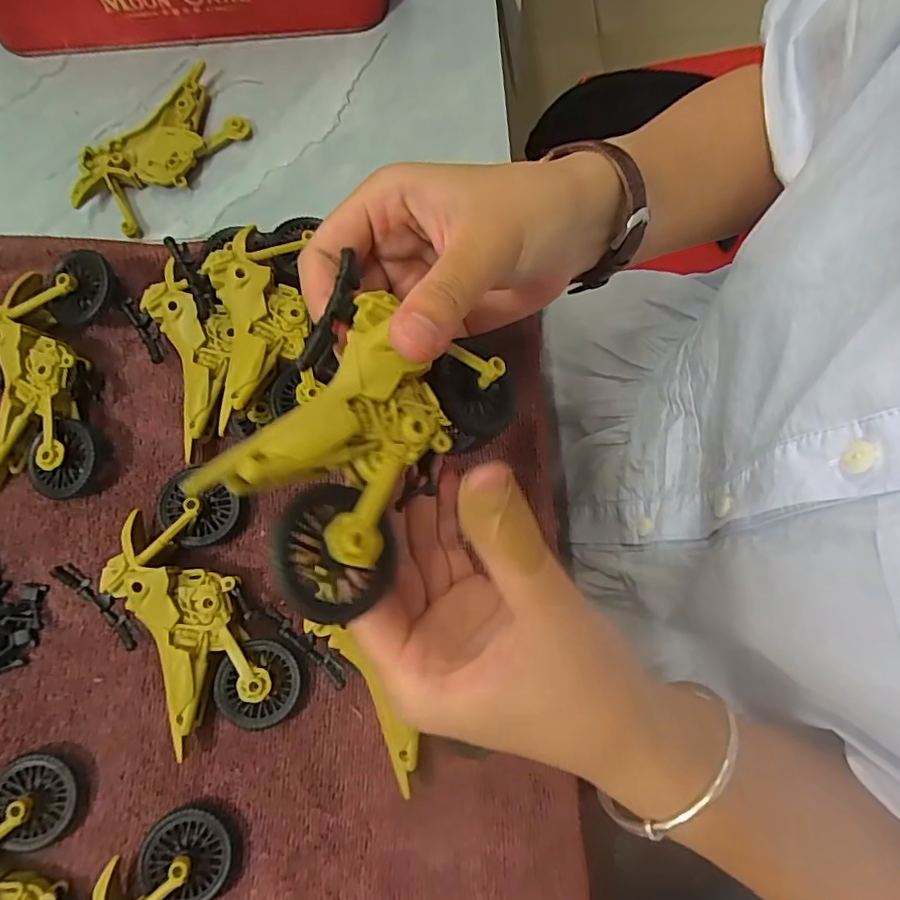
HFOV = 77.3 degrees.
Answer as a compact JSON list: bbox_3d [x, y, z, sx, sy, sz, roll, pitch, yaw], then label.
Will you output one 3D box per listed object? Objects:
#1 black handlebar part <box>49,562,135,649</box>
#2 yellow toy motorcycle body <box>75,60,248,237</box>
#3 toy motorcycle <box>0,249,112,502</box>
[{"bbox_3d":[-0.154,0.067,0.247,0.011,0.005,0.048,-42,95,-9],"label":"black handlebar part"},{"bbox_3d":[-0.159,-0.164,0.311,0.046,0.014,0.097,41,80,8],"label":"yellow toy motorcycle body"},{"bbox_3d":[-0.193,-0.036,0.270,0.053,0.029,0.112,3,77,0],"label":"toy motorcycle"}]

